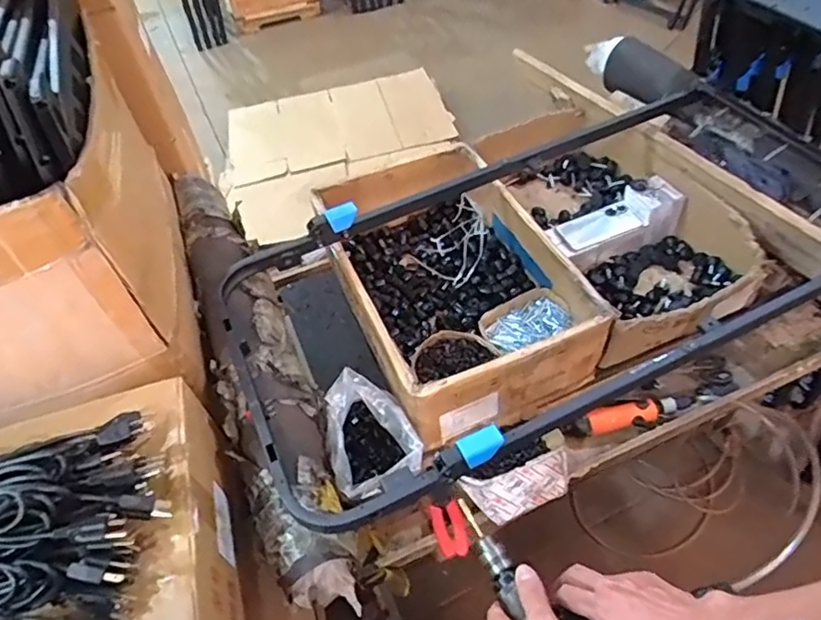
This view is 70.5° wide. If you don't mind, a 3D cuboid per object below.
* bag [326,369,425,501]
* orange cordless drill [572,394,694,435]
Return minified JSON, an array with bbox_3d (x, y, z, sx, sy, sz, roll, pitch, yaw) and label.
[{"bbox_3d":[-0.062,0.199,0.889,0.129,0.129,0.182,-22,52,-11],"label":"bag"},{"bbox_3d":[0.384,0.177,0.988,0.199,0.039,0.035,-10,51,-2],"label":"orange cordless drill"}]

